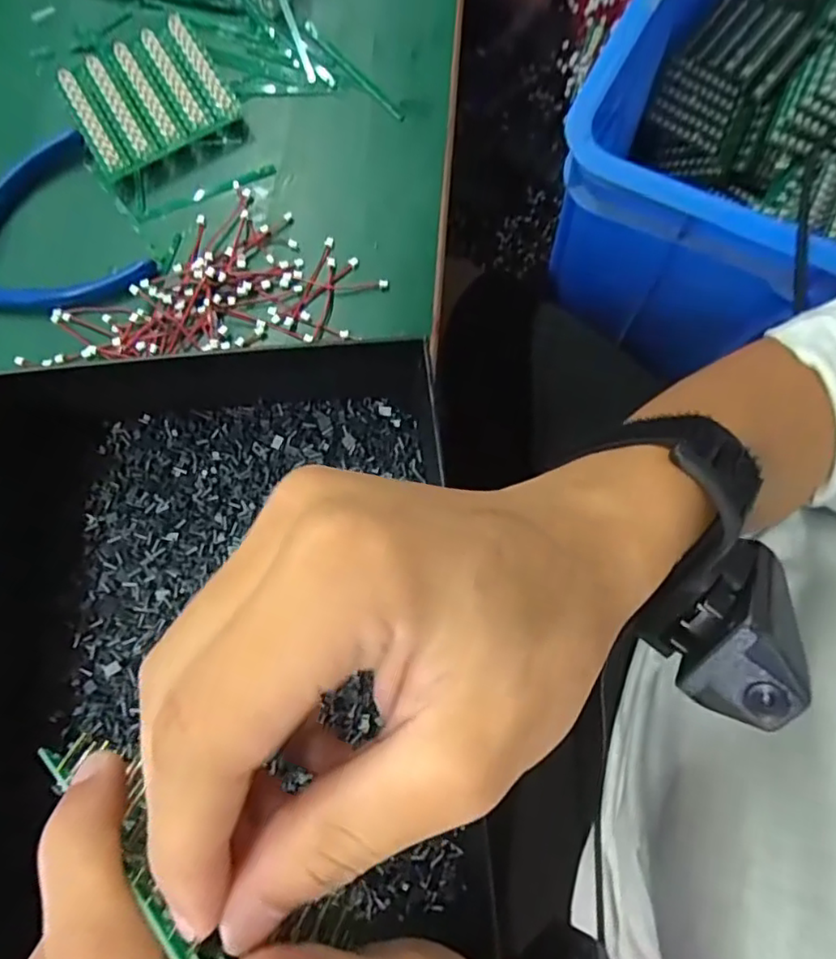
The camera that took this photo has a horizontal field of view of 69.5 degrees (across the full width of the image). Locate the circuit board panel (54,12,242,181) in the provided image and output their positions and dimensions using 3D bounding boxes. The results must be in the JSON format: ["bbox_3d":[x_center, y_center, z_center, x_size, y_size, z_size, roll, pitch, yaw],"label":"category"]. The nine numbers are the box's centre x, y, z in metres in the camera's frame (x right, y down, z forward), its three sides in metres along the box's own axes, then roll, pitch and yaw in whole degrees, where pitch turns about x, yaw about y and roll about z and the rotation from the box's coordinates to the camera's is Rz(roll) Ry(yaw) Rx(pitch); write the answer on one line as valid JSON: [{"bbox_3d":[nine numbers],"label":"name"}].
[{"bbox_3d":[-0.161,-0.228,0.353,0.086,0.012,0.088,-28,80,-6],"label":"circuit board panel"}]

